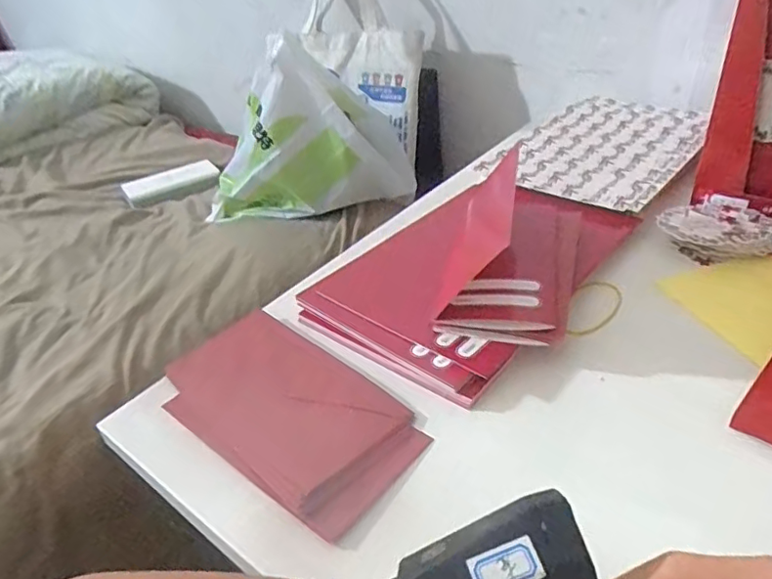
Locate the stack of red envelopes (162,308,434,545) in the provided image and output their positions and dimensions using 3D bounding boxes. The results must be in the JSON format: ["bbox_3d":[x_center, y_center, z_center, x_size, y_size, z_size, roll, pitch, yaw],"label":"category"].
[{"bbox_3d":[-0.071,0.081,0.391,0.197,0.017,0.105,24,44,36],"label":"stack of red envelopes"}]

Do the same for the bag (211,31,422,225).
[{"bbox_3d":[-0.125,-0.239,0.840,0.292,0.236,0.129,1,35,10],"label":"bag"}]

